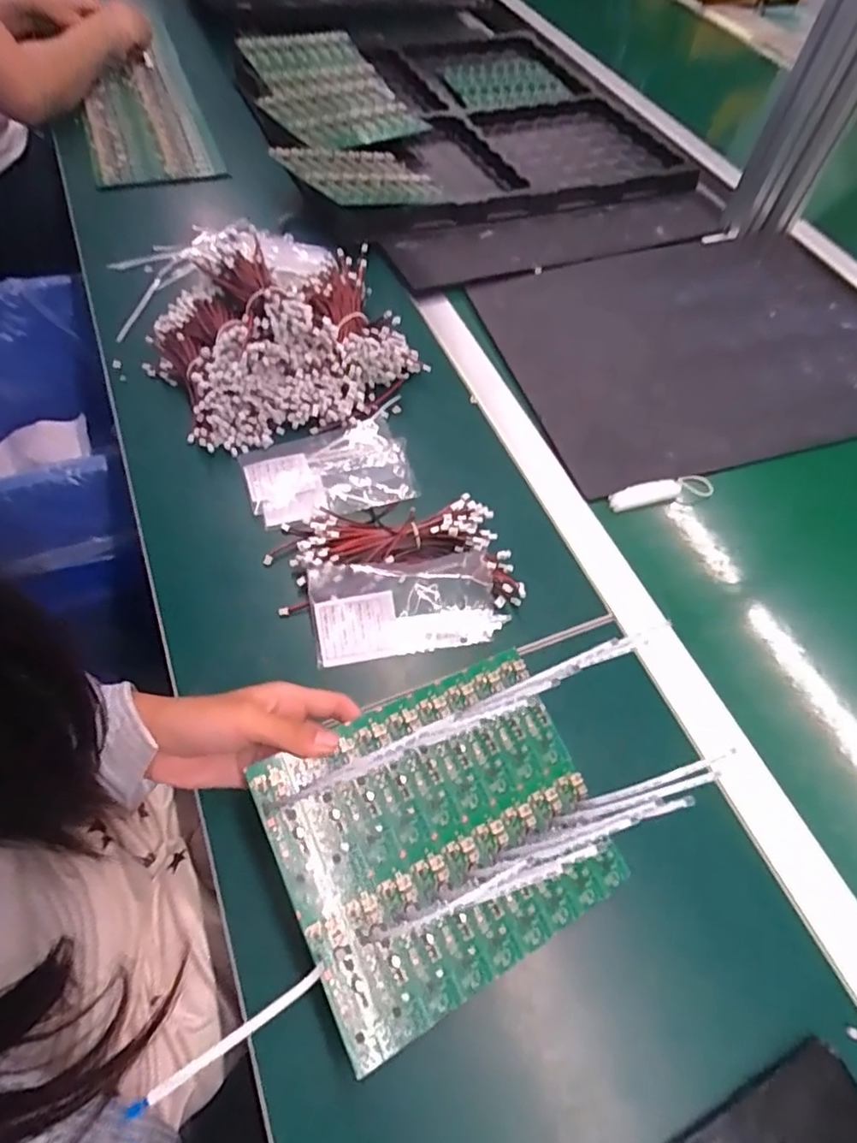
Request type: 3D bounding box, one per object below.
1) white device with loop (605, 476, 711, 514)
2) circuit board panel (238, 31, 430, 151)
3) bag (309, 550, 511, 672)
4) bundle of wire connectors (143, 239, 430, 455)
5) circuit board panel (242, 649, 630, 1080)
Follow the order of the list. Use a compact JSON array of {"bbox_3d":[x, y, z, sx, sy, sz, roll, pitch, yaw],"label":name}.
[{"bbox_3d":[0.224,-0.077,0.582,0.106,0.013,0.024,-10,60,-9],"label":"white device with loop"},{"bbox_3d":[-0.150,-0.721,0.890,0.210,0.032,0.322,-21,62,-15],"label":"circuit board panel"},{"bbox_3d":[-0.018,0.029,0.489,0.151,0.019,0.079,-7,77,-9],"label":"bag"},{"bbox_3d":[-0.142,-0.232,0.593,0.243,0.093,0.182,-25,64,-17],"label":"bundle of wire connectors"},{"bbox_3d":[0.012,0.158,0.367,0.193,0.006,0.161,-20,76,-24],"label":"circuit board panel"}]

